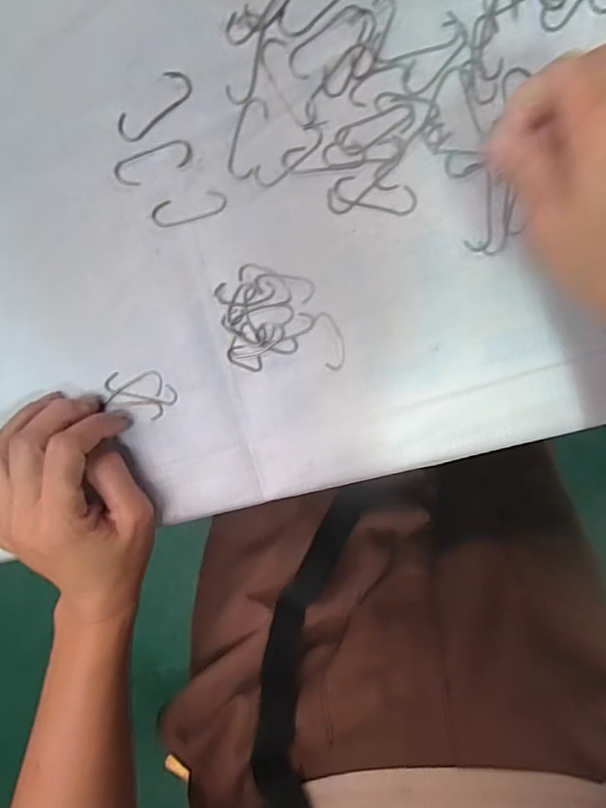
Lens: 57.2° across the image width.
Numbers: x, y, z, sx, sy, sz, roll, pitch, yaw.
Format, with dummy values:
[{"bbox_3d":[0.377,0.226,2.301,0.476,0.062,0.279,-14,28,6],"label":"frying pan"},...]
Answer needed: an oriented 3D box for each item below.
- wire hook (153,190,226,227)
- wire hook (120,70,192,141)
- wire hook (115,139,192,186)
[{"bbox_3d":[-0.062,-0.106,0.300,0.041,0.004,0.013,-11,99,3],"label":"wire hook"},{"bbox_3d":[-0.078,-0.156,0.292,0.044,0.004,0.017,-40,96,7],"label":"wire hook"},{"bbox_3d":[-0.080,-0.129,0.295,0.043,0.004,0.016,-21,98,5],"label":"wire hook"}]

